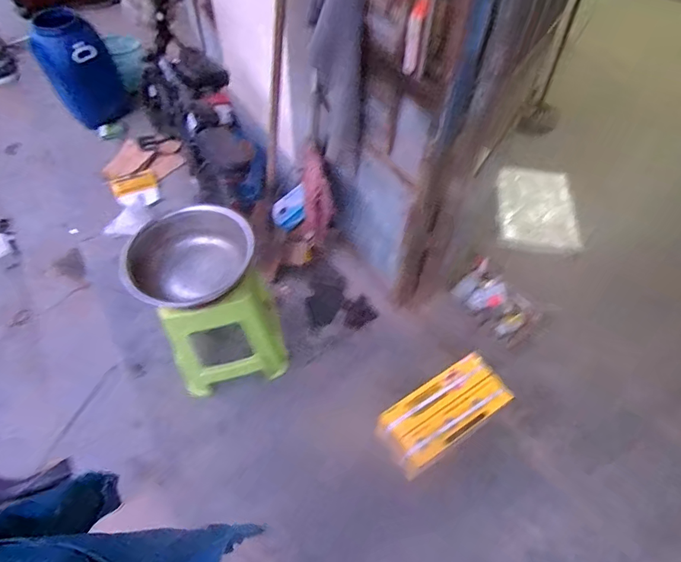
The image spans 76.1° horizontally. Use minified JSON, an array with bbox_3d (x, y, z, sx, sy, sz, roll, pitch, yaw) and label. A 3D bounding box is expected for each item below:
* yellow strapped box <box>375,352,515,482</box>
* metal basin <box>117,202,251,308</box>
[{"bbox_3d":[0.326,0.424,1.386,0.417,0.121,0.201,-31,59,-15],"label":"yellow strapped box"},{"bbox_3d":[-0.423,-0.039,1.290,0.362,0.169,0.326,-29,59,-15],"label":"metal basin"}]

